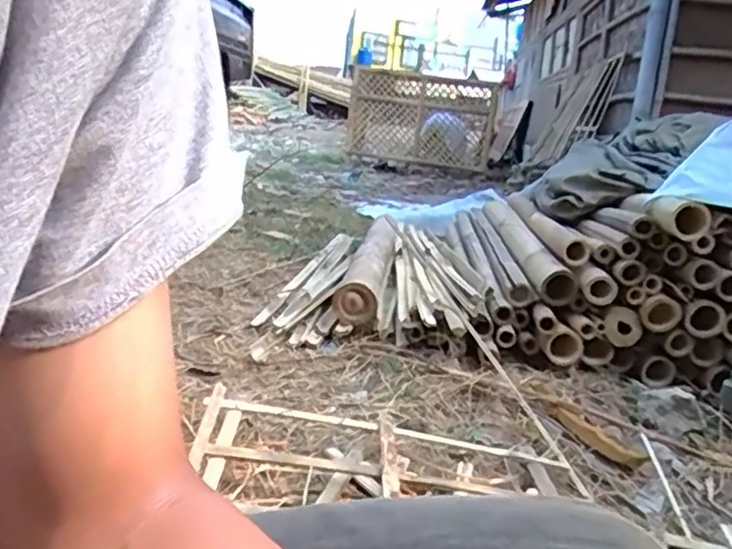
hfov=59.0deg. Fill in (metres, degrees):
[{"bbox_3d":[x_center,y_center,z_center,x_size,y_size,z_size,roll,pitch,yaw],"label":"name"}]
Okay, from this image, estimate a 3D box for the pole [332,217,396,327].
[{"bbox_3d":[0.014,-0.049,1.602,0.091,0.079,0.716,8,18,4],"label":"pole"}]

